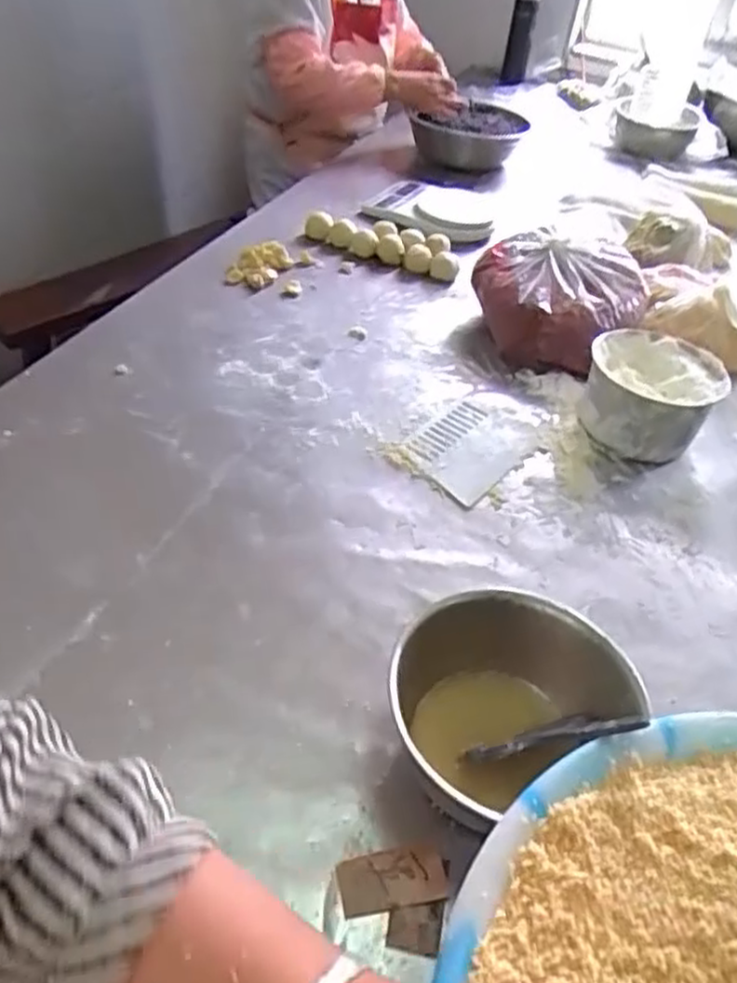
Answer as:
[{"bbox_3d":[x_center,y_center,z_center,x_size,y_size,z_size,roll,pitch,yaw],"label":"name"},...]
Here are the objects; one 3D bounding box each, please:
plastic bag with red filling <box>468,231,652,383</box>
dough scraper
[{"bbox_3d":[0.249,-0.252,0.955,0.218,0.109,0.169,14,44,10],"label":"plastic bag with red filling"},{"bbox_3d":[0.116,-0.051,0.804,0.113,0.011,0.147,34,53,28],"label":"dough scraper"}]

